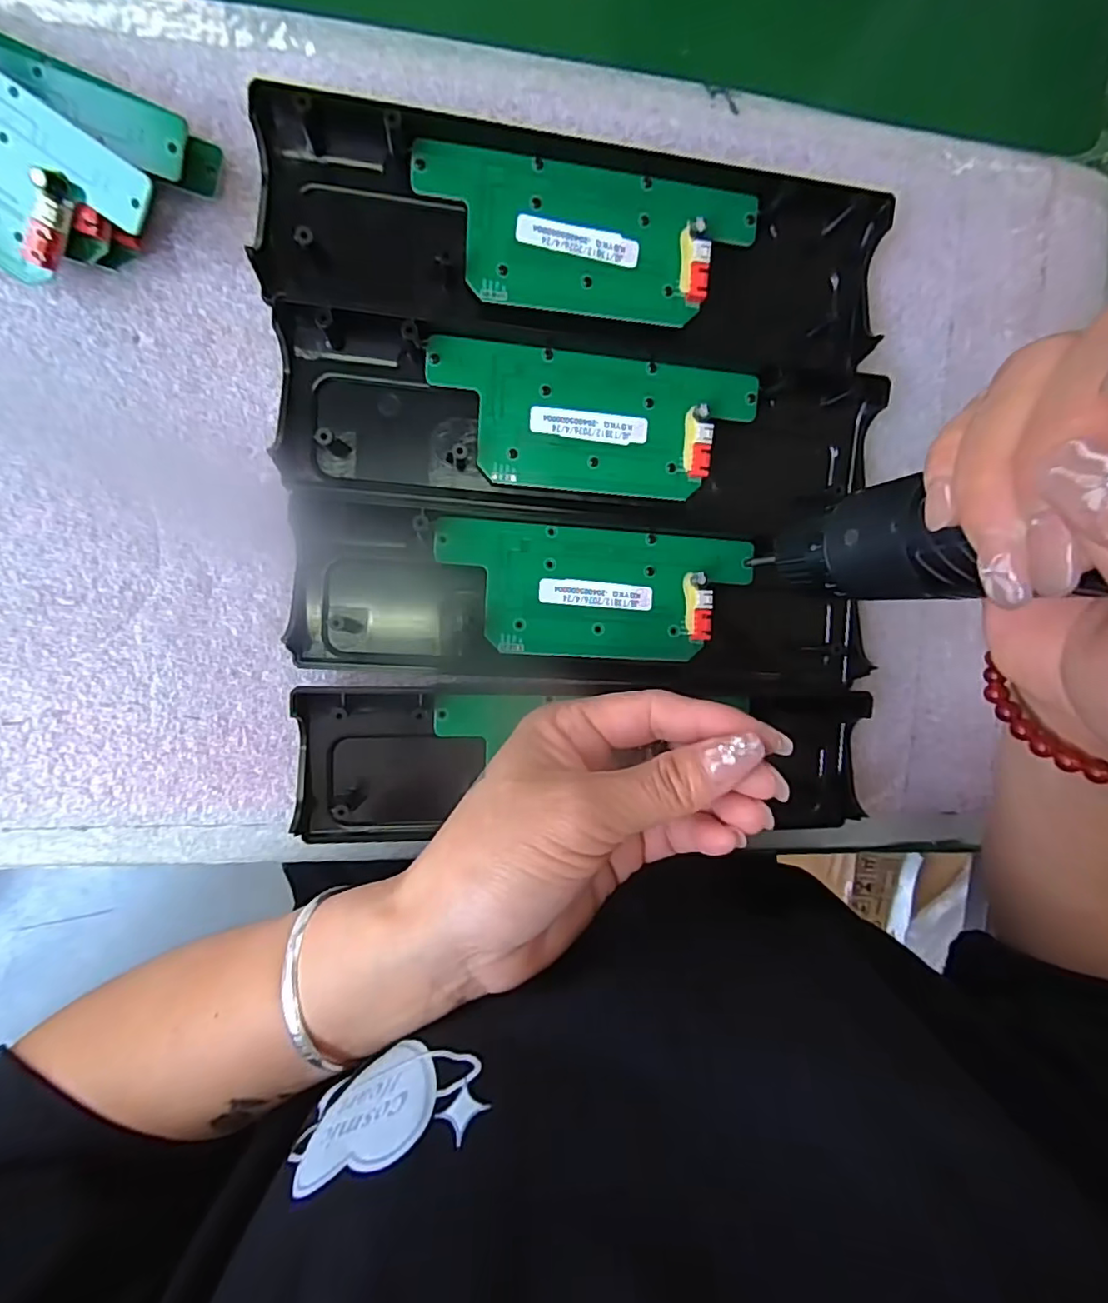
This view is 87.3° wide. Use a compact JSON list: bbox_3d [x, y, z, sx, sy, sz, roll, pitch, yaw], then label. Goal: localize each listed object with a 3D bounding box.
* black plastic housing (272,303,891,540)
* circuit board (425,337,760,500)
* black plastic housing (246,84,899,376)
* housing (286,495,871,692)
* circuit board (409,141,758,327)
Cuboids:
[{"bbox_3d":[0.018,-0.092,0.243,0.244,0.018,0.071,3,97,-8],"label":"black plastic housing"},{"bbox_3d":[0.018,-0.095,0.240,0.133,0.008,0.055,3,97,-8],"label":"circuit board"},{"bbox_3d":[0.015,-0.169,0.232,0.244,0.021,0.081,3,97,-8],"label":"black plastic housing"},{"bbox_3d":[0.017,-0.024,0.248,0.239,0.017,0.070,2,97,-8],"label":"housing"},{"bbox_3d":[0.014,-0.164,0.231,0.133,0.009,0.054,2,97,-8],"label":"circuit board"}]

